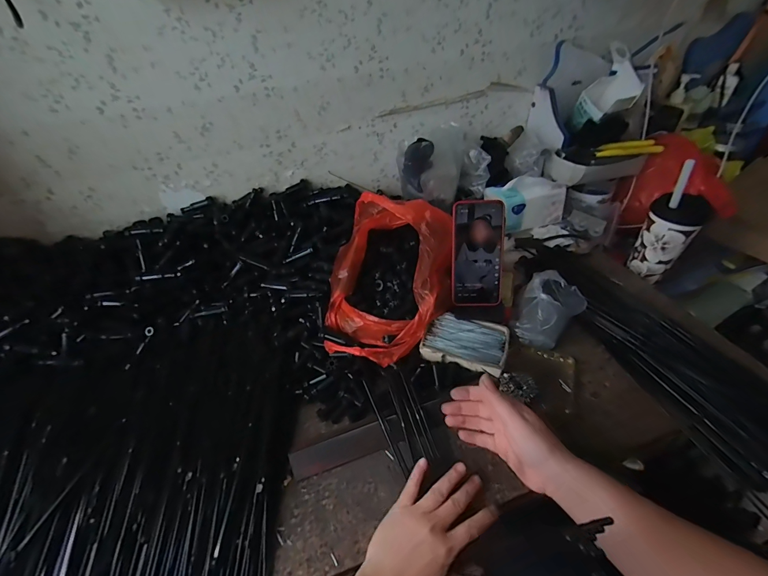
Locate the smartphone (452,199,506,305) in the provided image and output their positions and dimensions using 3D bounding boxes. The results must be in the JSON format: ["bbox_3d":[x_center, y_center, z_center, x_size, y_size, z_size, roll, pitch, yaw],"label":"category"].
[{"bbox_3d":[0.146,-0.053,0.533,0.078,0.160,0.007,-1,12,7],"label":"smartphone"}]

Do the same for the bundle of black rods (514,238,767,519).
[{"bbox_3d":[0.420,0.075,0.518,0.172,0.067,0.576,-15,45,-11],"label":"bundle of black rods"}]

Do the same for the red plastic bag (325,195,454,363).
[{"bbox_3d":[0.013,-0.027,0.559,0.191,0.138,0.259,8,45,14],"label":"red plastic bag"}]

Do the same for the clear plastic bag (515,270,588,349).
[{"bbox_3d":[0.268,0.030,0.556,0.086,0.072,0.119,31,54,32],"label":"clear plastic bag"}]

